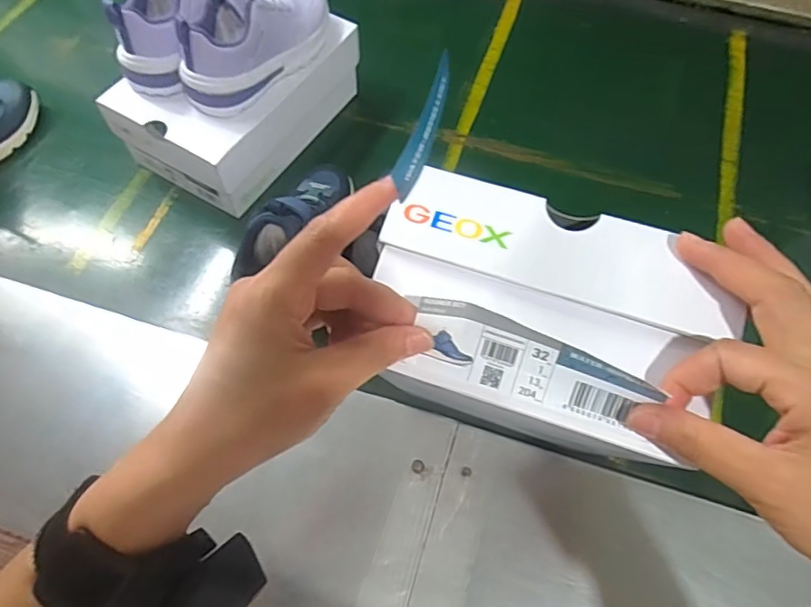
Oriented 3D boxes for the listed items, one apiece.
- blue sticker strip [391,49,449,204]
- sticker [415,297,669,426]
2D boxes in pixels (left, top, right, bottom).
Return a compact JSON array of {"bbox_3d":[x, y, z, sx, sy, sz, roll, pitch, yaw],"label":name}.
[{"bbox_3d":[0.010,-0.079,0.252,0.004,0.022,0.064,21,87,29],"label":"blue sticker strip"},{"bbox_3d":[0.060,0.030,0.267,0.113,0.036,0.009,19,20,9],"label":"sticker"}]

